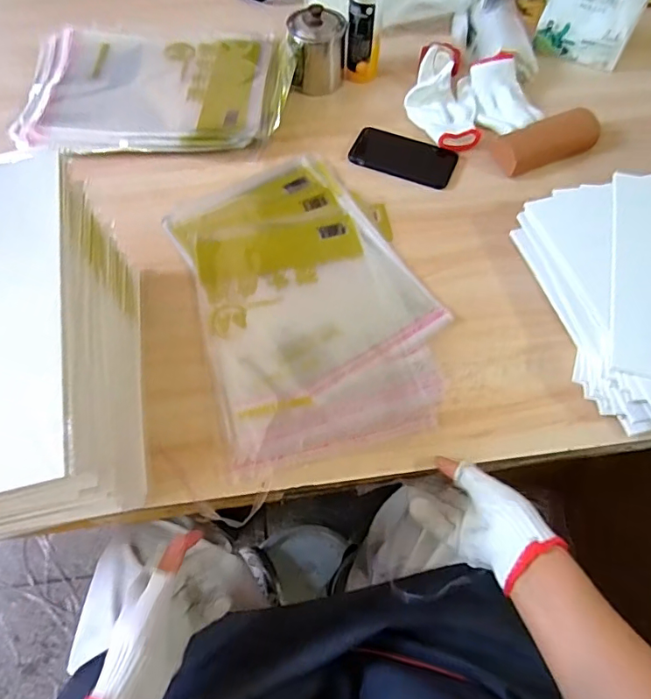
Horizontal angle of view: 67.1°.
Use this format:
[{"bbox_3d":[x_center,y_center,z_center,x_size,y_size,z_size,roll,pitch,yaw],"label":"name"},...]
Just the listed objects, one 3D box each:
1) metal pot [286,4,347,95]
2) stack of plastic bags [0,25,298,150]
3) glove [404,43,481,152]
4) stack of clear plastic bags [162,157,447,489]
[{"bbox_3d":[-0.014,-0.474,0.773,0.087,0.101,0.076,3,63,0],"label":"metal pot"},{"bbox_3d":[-0.258,-0.413,0.758,0.403,0.041,0.271,-6,65,-4],"label":"stack of plastic bags"},{"bbox_3d":[0.184,-0.399,0.768,0.110,0.049,0.220,8,63,2],"label":"glove"},{"bbox_3d":[-0.022,-0.074,0.614,0.274,0.012,0.408,-17,65,-10],"label":"stack of clear plastic bags"}]

